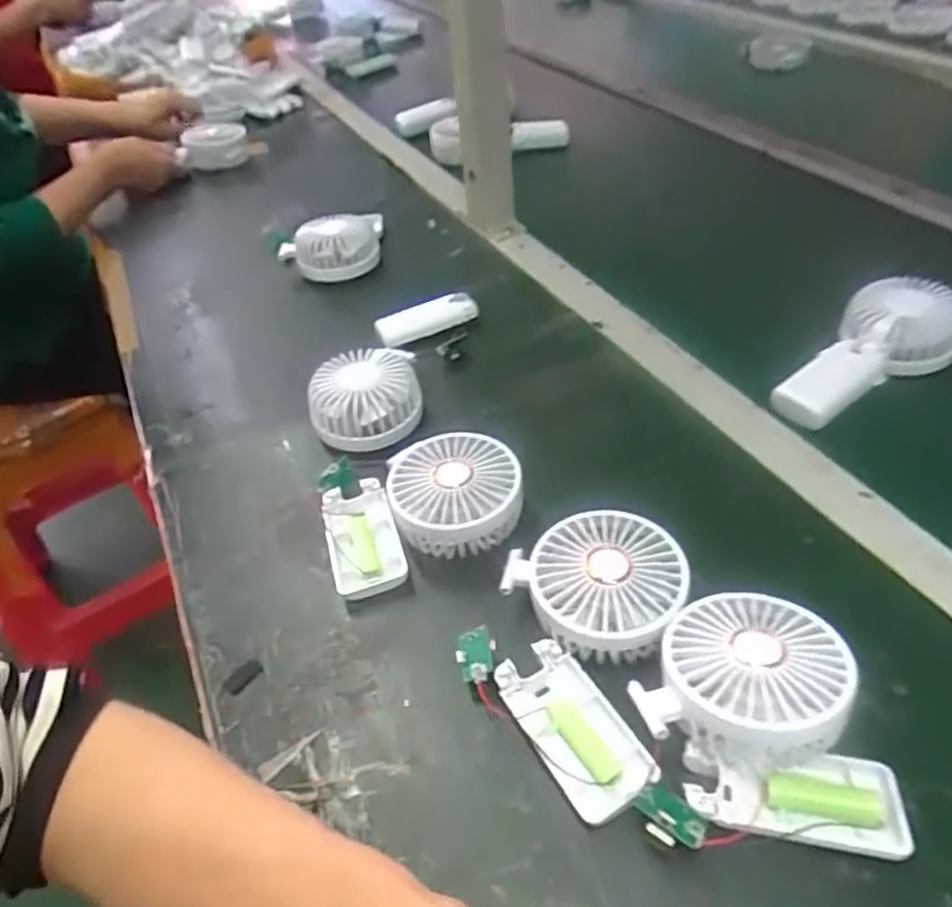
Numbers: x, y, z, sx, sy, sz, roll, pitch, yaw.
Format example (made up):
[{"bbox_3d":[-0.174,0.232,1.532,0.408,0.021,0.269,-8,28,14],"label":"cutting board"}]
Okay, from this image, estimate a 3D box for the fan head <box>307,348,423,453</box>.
[{"bbox_3d":[-0.087,-0.042,0.563,0.087,0.051,0.085,-13,42,-7],"label":"fan head"}]

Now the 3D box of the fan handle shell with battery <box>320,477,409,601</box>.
[{"bbox_3d":[-0.076,0.057,0.476,0.046,0.020,0.093,-15,42,-9],"label":"fan handle shell with battery"}]

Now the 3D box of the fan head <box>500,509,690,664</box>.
[{"bbox_3d":[0.073,0.077,0.406,0.086,0.037,0.086,-4,41,3],"label":"fan head"}]

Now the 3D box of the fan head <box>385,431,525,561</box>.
[{"bbox_3d":[-0.014,0.026,0.468,0.082,0.039,0.082,-4,41,3],"label":"fan head"}]

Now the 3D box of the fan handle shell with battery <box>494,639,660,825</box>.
[{"bbox_3d":[0.050,0.142,0.369,0.047,0.017,0.093,-25,45,-19],"label":"fan handle shell with battery"}]

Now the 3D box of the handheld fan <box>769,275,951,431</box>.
[{"bbox_3d":[0.308,-0.077,0.567,0.171,0.050,0.083,-33,46,-7],"label":"handheld fan"}]

